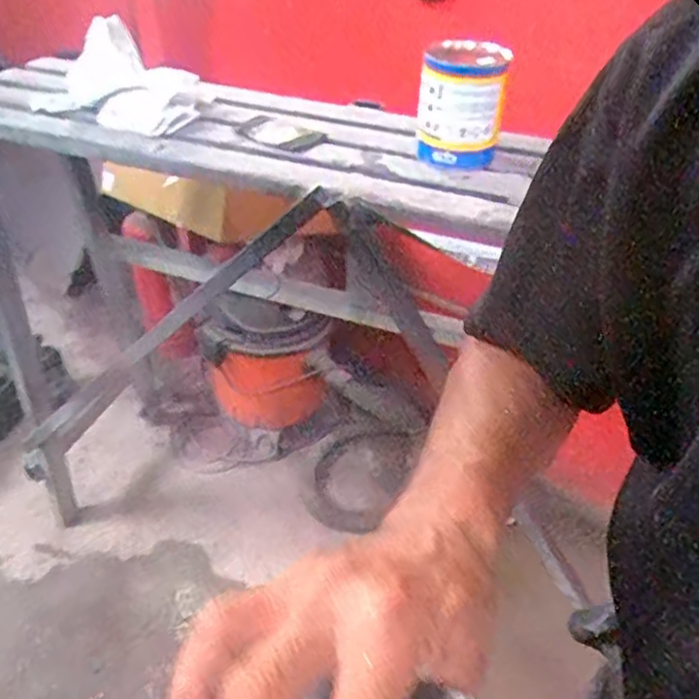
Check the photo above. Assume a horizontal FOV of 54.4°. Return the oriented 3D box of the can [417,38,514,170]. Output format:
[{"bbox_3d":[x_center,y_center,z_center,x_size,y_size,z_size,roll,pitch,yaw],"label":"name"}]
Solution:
[{"bbox_3d":[0.141,-0.313,0.866,0.102,0.129,0.102,7,36,6],"label":"can"}]

